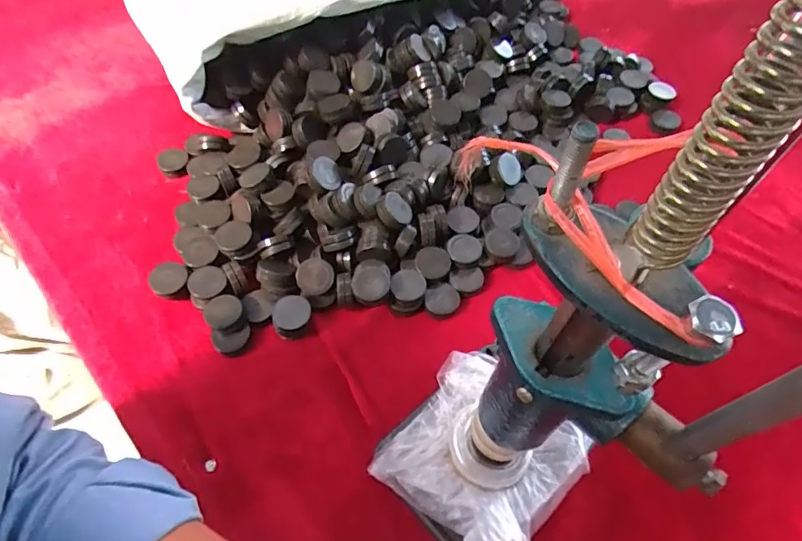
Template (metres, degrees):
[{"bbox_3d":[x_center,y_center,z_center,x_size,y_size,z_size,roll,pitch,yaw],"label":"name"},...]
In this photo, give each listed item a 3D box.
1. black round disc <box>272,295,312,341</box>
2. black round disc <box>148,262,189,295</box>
[{"bbox_3d":[-0.095,0.040,0.432,0.033,0.010,0.037,-10,83,-3],"label":"black round disc"},{"bbox_3d":[-0.208,0.006,0.443,0.032,0.011,0.030,-18,68,-19],"label":"black round disc"}]

